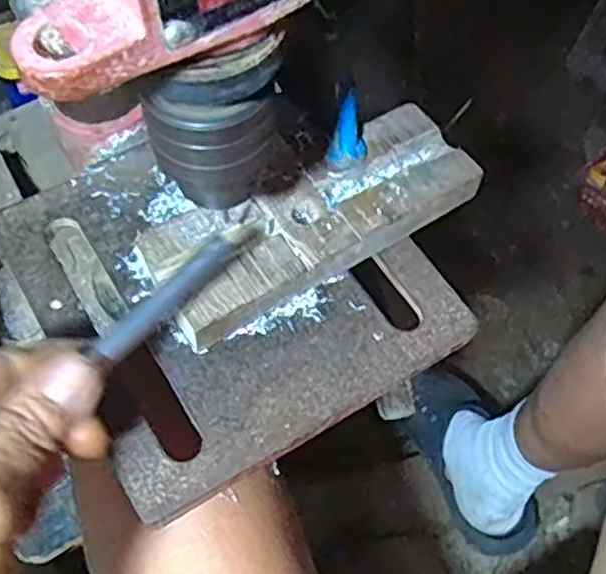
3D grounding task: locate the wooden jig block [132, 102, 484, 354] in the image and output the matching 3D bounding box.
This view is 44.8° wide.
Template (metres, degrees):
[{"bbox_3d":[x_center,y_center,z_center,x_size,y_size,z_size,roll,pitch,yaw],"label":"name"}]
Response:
[{"bbox_3d":[0.006,-0.031,0.322,0.149,0.017,0.055,-30,67,-17],"label":"wooden jig block"}]

